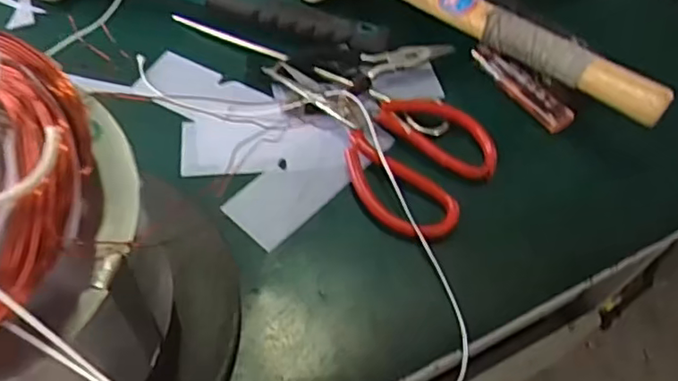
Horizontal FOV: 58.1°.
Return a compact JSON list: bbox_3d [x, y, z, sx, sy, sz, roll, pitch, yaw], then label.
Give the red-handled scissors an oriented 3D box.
[{"bbox_3d":[0.034,-0.043,0.414,0.092,0.020,0.159,-30,64,-21],"label":"red-handled scissors"}]

